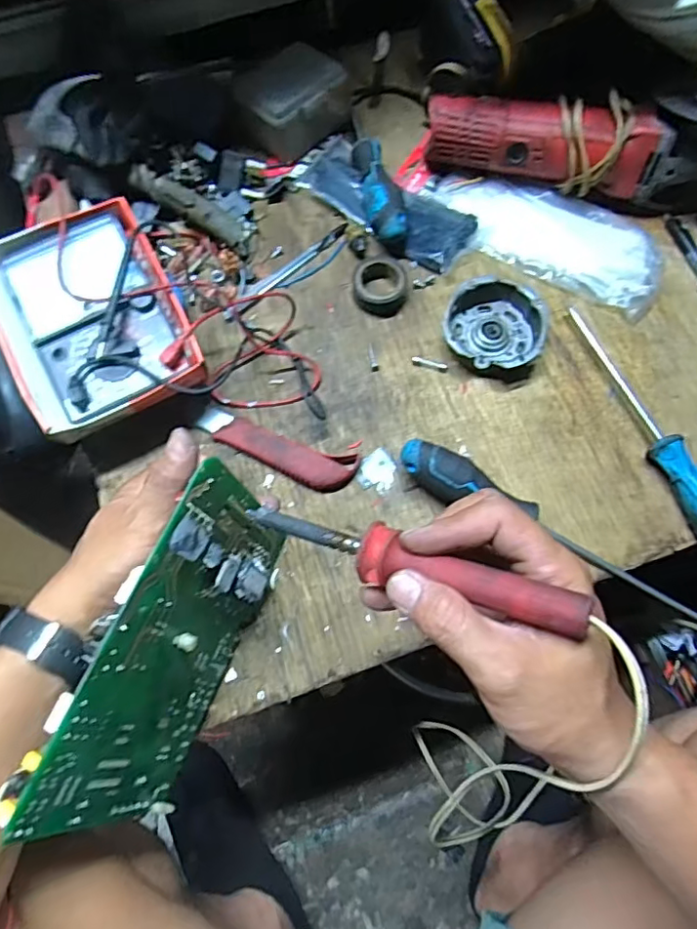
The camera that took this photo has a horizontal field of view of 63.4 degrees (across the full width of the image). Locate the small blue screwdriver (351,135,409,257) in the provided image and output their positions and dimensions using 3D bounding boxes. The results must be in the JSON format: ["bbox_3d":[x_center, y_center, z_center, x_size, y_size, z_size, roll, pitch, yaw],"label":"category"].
[{"bbox_3d":[0.028,-0.257,0.523,0.031,0.033,0.117,-16,73,-5],"label":"small blue screwdriver"}]

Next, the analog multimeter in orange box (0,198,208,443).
[{"bbox_3d":[-0.202,-0.112,0.452,0.130,0.058,0.165,-25,74,-8],"label":"analog multimeter in orange box"}]

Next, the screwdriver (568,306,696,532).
[{"bbox_3d":[0.248,-0.029,0.456,0.024,0.034,0.240,-22,74,-7],"label":"screwdriver"}]

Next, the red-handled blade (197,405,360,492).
[{"bbox_3d":[-0.061,-0.013,0.465,0.138,0.020,0.036,20,73,6],"label":"red-handled blade"}]

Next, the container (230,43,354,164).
[{"bbox_3d":[-0.052,-0.355,0.549,0.103,0.051,0.077,-39,76,-11],"label":"container"}]

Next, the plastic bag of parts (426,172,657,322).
[{"bbox_3d":[0.184,-0.217,0.521,0.213,0.017,0.097,25,74,8],"label":"plastic bag of parts"}]

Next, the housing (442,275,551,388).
[{"bbox_3d":[0.125,-0.119,0.487,0.084,0.030,0.089,0,72,0],"label":"housing"}]

